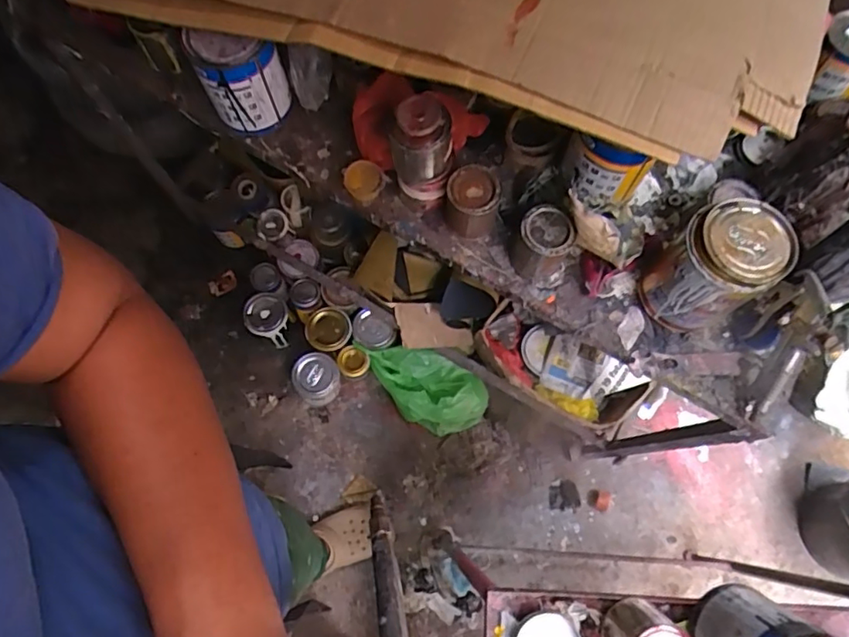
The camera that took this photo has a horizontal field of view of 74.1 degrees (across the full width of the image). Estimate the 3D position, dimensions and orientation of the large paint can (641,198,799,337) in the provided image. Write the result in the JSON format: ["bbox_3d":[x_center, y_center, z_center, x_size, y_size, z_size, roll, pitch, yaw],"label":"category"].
[{"bbox_3d":[0.336,-0.059,0.658,0.117,0.141,0.108,-26,73,-8],"label":"large paint can"}]

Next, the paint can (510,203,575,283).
[{"bbox_3d":[0.146,-0.093,0.702,0.068,0.073,0.070,0,72,0],"label":"paint can"}]

